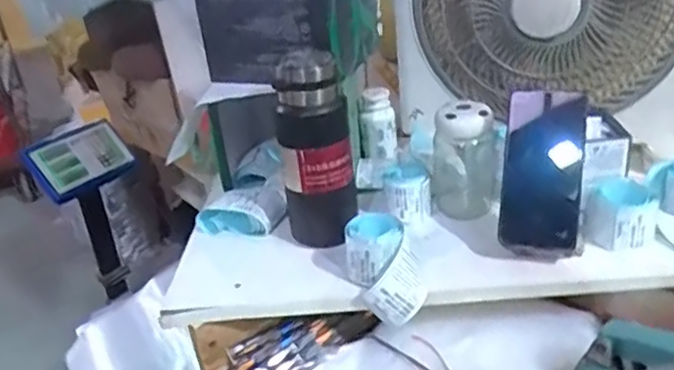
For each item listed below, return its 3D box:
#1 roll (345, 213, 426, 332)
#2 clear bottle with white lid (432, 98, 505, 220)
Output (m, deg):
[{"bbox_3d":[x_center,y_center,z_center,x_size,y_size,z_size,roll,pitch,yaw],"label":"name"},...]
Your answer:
[{"bbox_3d":[0.047,0.083,0.658,0.068,0.073,0.097,-12,28,-11],"label":"roll"},{"bbox_3d":[0.156,-0.031,0.758,0.078,0.148,0.078,-2,28,9],"label":"clear bottle with white lid"}]

